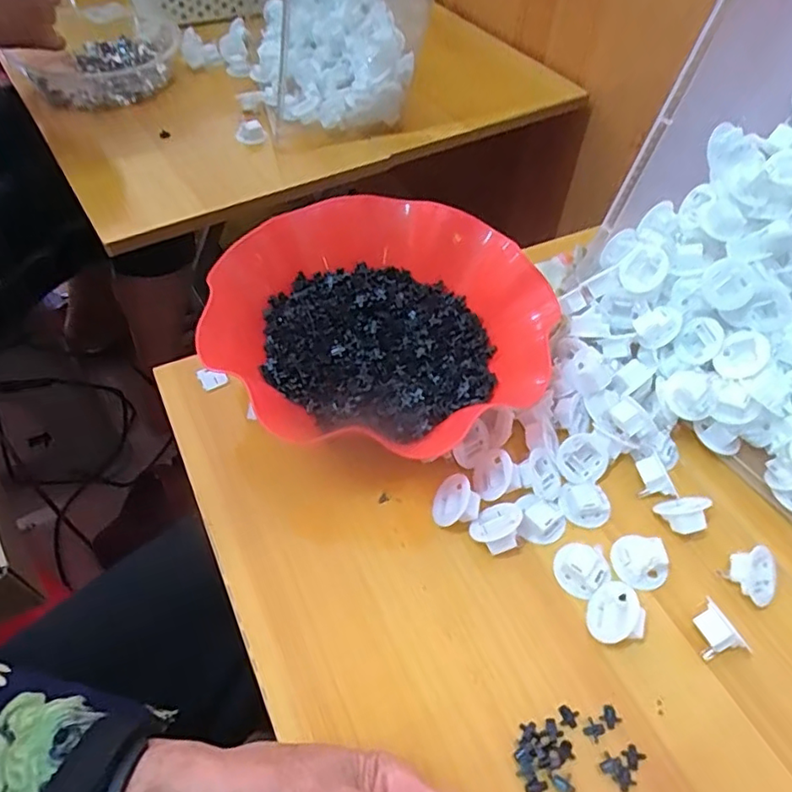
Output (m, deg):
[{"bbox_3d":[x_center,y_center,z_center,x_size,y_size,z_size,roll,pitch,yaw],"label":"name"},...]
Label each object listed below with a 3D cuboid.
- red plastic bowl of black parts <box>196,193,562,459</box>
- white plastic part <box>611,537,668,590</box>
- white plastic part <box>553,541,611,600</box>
[{"bbox_3d":[-0.008,-0.046,0.391,0.216,0.068,0.193,15,52,9],"label":"red plastic bowl of black parts"},{"bbox_3d":[0.143,0.097,0.341,0.030,0.013,0.030,-4,60,25],"label":"white plastic part"},{"bbox_3d":[0.106,0.099,0.335,0.028,0.012,0.030,1,51,-2],"label":"white plastic part"}]

